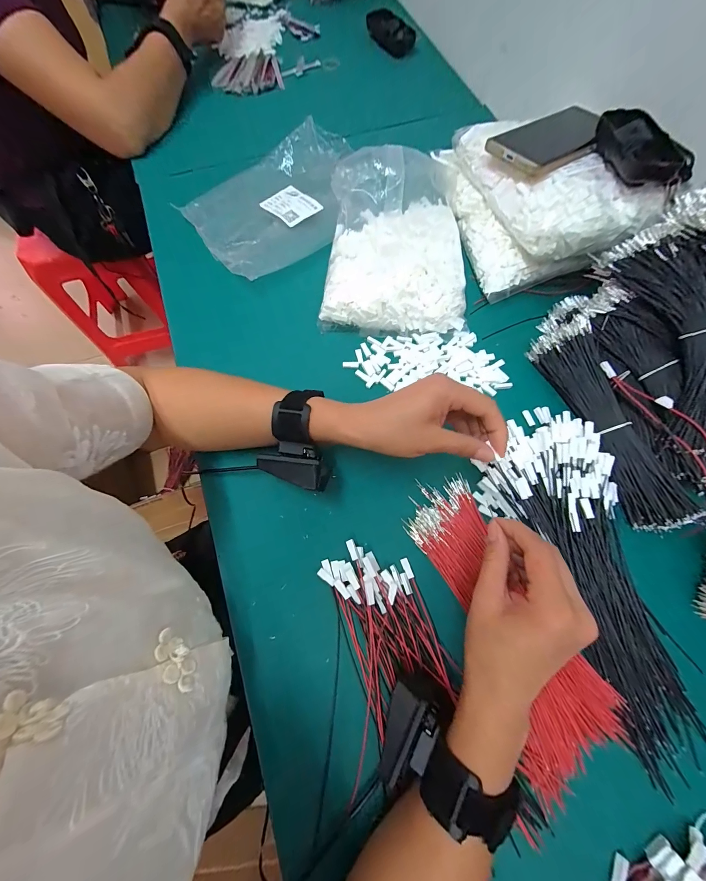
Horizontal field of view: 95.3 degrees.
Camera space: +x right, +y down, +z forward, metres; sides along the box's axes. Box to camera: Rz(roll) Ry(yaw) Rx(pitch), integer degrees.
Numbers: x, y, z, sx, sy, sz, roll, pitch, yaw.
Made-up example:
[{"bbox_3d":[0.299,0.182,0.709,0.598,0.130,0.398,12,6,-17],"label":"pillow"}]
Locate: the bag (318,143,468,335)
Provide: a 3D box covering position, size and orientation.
[{"bbox_3d":[0.052,-0.255,0.400,0.175,0.078,0.232,1,72,0],"label":"bag"}]

